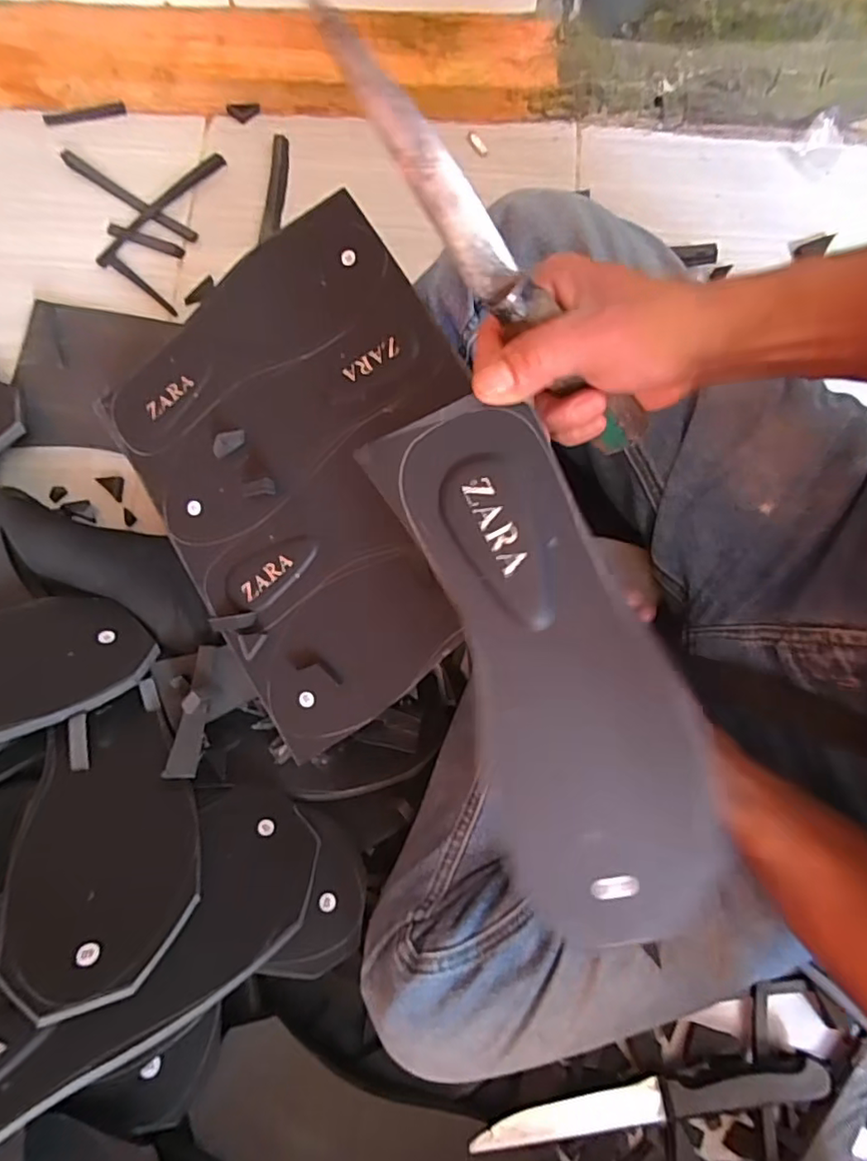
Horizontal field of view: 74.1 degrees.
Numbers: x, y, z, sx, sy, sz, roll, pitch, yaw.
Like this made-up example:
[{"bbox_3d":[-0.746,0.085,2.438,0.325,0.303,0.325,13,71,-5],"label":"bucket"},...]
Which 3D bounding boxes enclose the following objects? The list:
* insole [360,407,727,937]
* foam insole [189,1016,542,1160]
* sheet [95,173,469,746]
[{"bbox_3d":[0.057,0.040,0.265,0.099,0.011,0.252,-19,93,8],"label":"insole"},{"bbox_3d":[-0.037,0.399,0.388,0.270,0.022,0.097,34,68,-13],"label":"foam insole"},{"bbox_3d":[-0.085,-0.078,0.430,0.255,0.007,0.330,-33,82,8],"label":"sheet"}]

